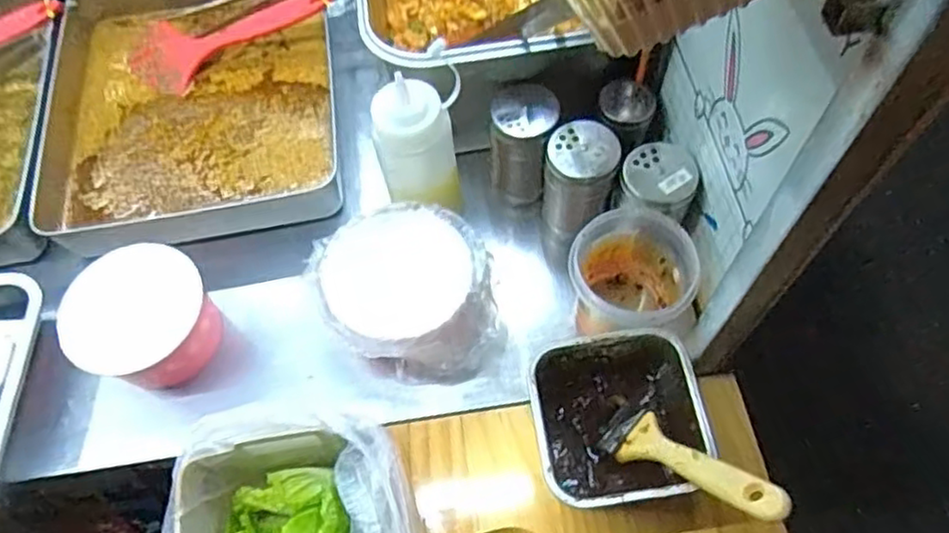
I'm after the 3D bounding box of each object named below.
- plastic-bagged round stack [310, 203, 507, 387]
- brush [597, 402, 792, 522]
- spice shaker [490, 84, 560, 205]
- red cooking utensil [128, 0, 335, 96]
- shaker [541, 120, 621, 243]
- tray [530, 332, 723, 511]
[{"bbox_3d":[-0.054,0.024,0.579,0.140,0.081,0.136,-2,61,3],"label":"plastic-bagged round stack"},{"bbox_3d":[0.143,0.131,0.463,0.047,0.162,0.010,-40,111,-17],"label":"brush"},{"bbox_3d":[0.043,-0.107,0.637,0.056,0.120,0.054,-2,61,3],"label":"spice shaker"},{"bbox_3d":[-0.262,-0.253,0.737,0.233,0.023,0.090,-18,61,10],"label":"red cooking utensil"},{"bbox_3d":[0.092,-0.073,0.605,0.061,0.108,0.067,5,62,6],"label":"shaker"},{"bbox_3d":[0.105,0.123,0.514,0.119,0.094,0.118,-8,61,-1],"label":"tray"}]

